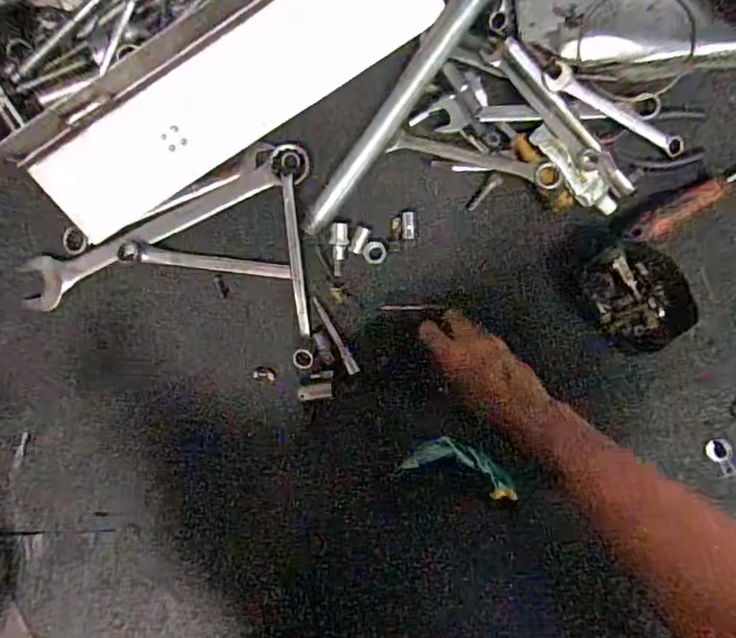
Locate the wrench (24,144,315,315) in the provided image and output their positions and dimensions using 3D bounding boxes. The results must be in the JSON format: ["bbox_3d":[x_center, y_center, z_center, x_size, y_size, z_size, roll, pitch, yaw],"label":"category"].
[{"bbox_3d":[-0.237,-0.099,0.639,0.367,0.020,0.047,-24,86,7],"label":"wrench"}]

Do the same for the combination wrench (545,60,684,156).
[{"bbox_3d":[0.245,-0.203,0.565,0.155,0.014,0.022,26,92,-9],"label":"combination wrench"}]

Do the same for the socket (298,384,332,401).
[{"bbox_3d":[-0.055,0.076,0.603,0.036,0.015,0.014,-8,88,8],"label":"socket"}]

